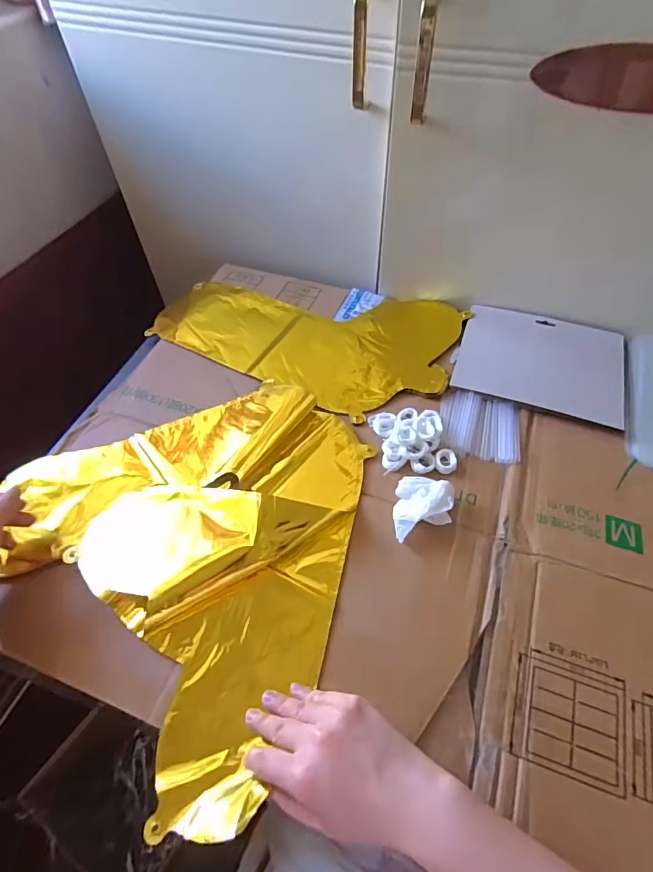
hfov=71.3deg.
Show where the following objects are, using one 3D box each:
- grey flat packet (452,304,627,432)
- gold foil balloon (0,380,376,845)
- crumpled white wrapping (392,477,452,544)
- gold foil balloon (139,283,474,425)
[{"bbox_3d":[0.265,-0.096,0.562,0.190,0.006,0.161,17,57,12],"label":"grey flat packet"},{"bbox_3d":[-0.145,0.089,0.440,0.332,0.033,0.372,16,57,12],"label":"gold foil balloon"},{"bbox_3d":[0.093,0.071,0.439,0.053,0.019,0.064,11,56,8],"label":"crumpled white wrapping"},{"bbox_3d":[-0.025,-0.153,0.621,0.391,0.018,0.232,25,59,17],"label":"gold foil balloon"}]

